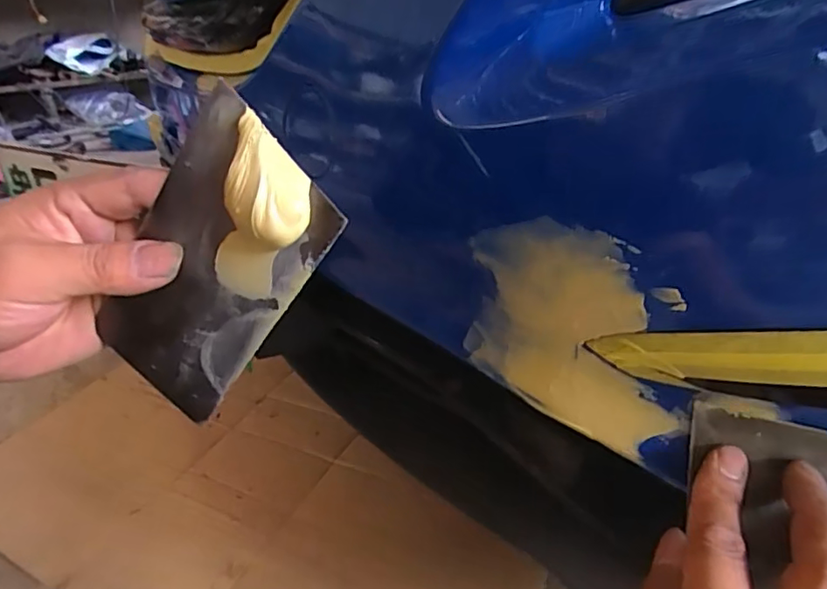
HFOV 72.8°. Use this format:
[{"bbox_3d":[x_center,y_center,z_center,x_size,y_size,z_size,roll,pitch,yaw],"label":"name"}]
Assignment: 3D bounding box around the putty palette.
[{"bbox_3d":[-0.090,-0.010,0.243,0.074,0.133,0.021,40,22,4],"label":"putty palette"}]

